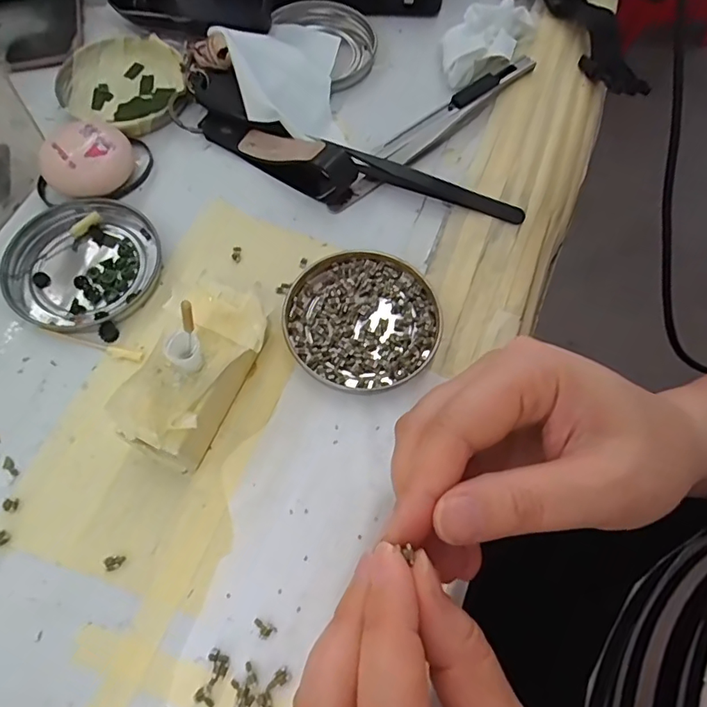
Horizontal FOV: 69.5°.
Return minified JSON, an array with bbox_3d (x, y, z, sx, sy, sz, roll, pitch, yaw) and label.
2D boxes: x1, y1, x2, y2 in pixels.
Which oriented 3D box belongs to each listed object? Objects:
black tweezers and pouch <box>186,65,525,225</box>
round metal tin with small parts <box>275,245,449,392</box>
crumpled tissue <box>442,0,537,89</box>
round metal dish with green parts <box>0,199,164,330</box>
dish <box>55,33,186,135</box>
[{"bbox_3d":[-0.008,-0.110,0.294,0.209,0.024,0.045,25,68,8],"label":"black tweezers and pouch"},{"bbox_3d":[0.005,-0.018,0.264,0.080,0.009,0.074,1,67,-2],"label":"round metal tin with small parts"},{"bbox_3d":[0.086,-0.206,0.337,0.046,0.021,0.071,29,69,10],"label":"crumpled tissue"},{"bbox_3d":[-0.146,-0.049,0.273,0.080,0.007,0.074,1,67,-2],"label":"round metal dish with green parts"},{"bbox_3d":[-0.143,-0.173,0.323,0.082,0.010,0.072,33,70,11],"label":"dish"}]

